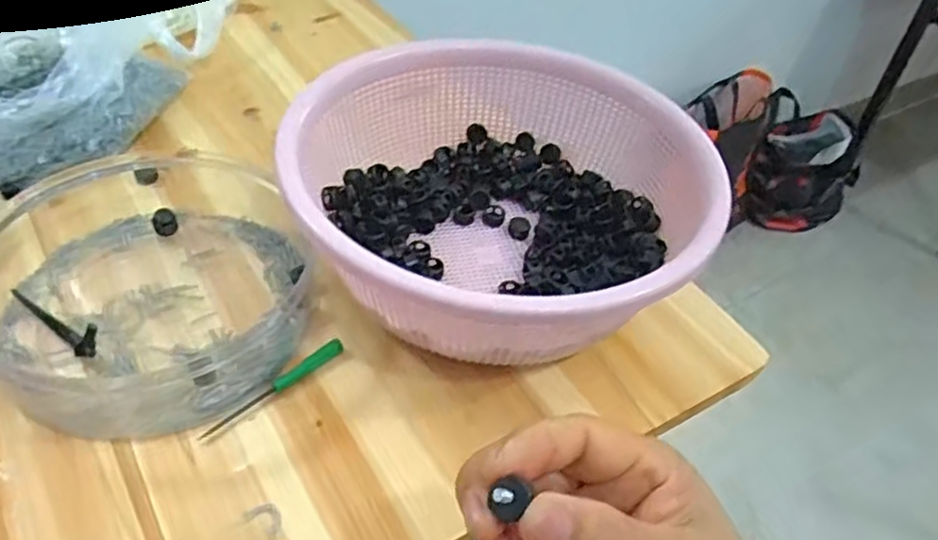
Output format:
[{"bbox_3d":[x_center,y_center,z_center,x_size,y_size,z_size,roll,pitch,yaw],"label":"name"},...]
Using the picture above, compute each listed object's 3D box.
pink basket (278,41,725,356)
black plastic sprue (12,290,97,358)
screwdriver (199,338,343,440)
[{"bbox_3d":[0.020,-0.034,0.483,0.270,0.110,0.242,-11,47,-18],"label":"pink basket"},{"bbox_3d":[-0.255,0.026,0.439,0.086,0.021,0.016,33,50,25],"label":"black plastic sprue"},{"bbox_3d":[-0.117,0.069,0.428,0.096,0.010,0.009,-31,55,-33],"label":"screwdriver"}]

